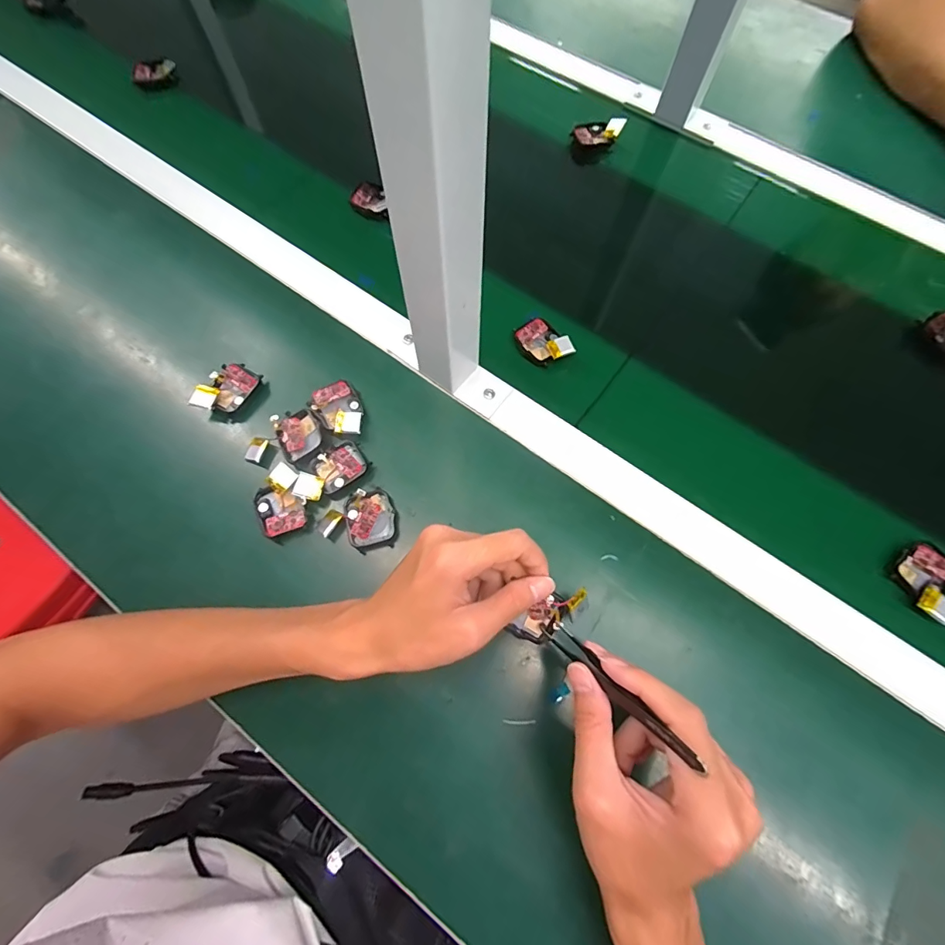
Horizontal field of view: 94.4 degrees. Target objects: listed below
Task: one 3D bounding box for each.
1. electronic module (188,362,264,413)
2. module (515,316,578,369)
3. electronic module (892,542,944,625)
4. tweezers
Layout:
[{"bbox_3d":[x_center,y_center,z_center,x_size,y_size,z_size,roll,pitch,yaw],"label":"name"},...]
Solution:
[{"bbox_3d":[-0.216,-0.073,0.386,0.033,0.022,0.053,33,73,11],"label":"electronic module"},{"bbox_3d":[0.064,-0.121,0.409,0.039,0.017,0.051,-32,73,-11],"label":"module"},{"bbox_3d":[0.353,0.083,0.342,0.038,0.015,0.056,29,72,9],"label":"electronic module"},{"bbox_3d":[0.078,0.119,0.249,0.011,0.010,0.108,-39,37,-14],"label":"tweezers"}]

